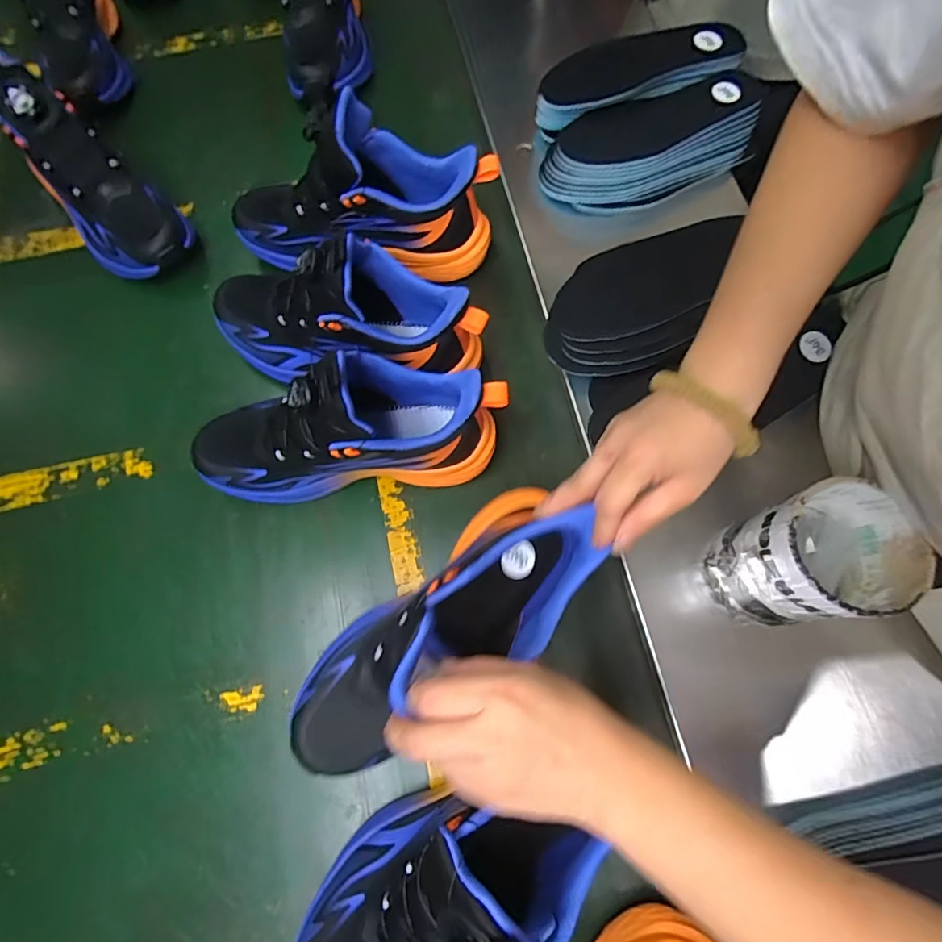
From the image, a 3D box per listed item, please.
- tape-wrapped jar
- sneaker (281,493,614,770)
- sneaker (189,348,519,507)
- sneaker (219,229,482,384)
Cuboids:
[{"bbox_3d":[0.230,0.060,0.348,0.082,0.117,0.075,-1,72,2],"label":"tape-wrapped jar"},{"bbox_3d":[-0.025,0.107,0.345,0.238,0.096,0.099,-37,75,-6],"label":"sneaker"},{"bbox_3d":[-0.105,-0.041,0.409,0.260,0.142,0.090,-6,72,0],"label":"sneaker"},{"bbox_3d":[-0.114,-0.140,0.443,0.254,0.135,0.087,8,73,5],"label":"sneaker"}]

